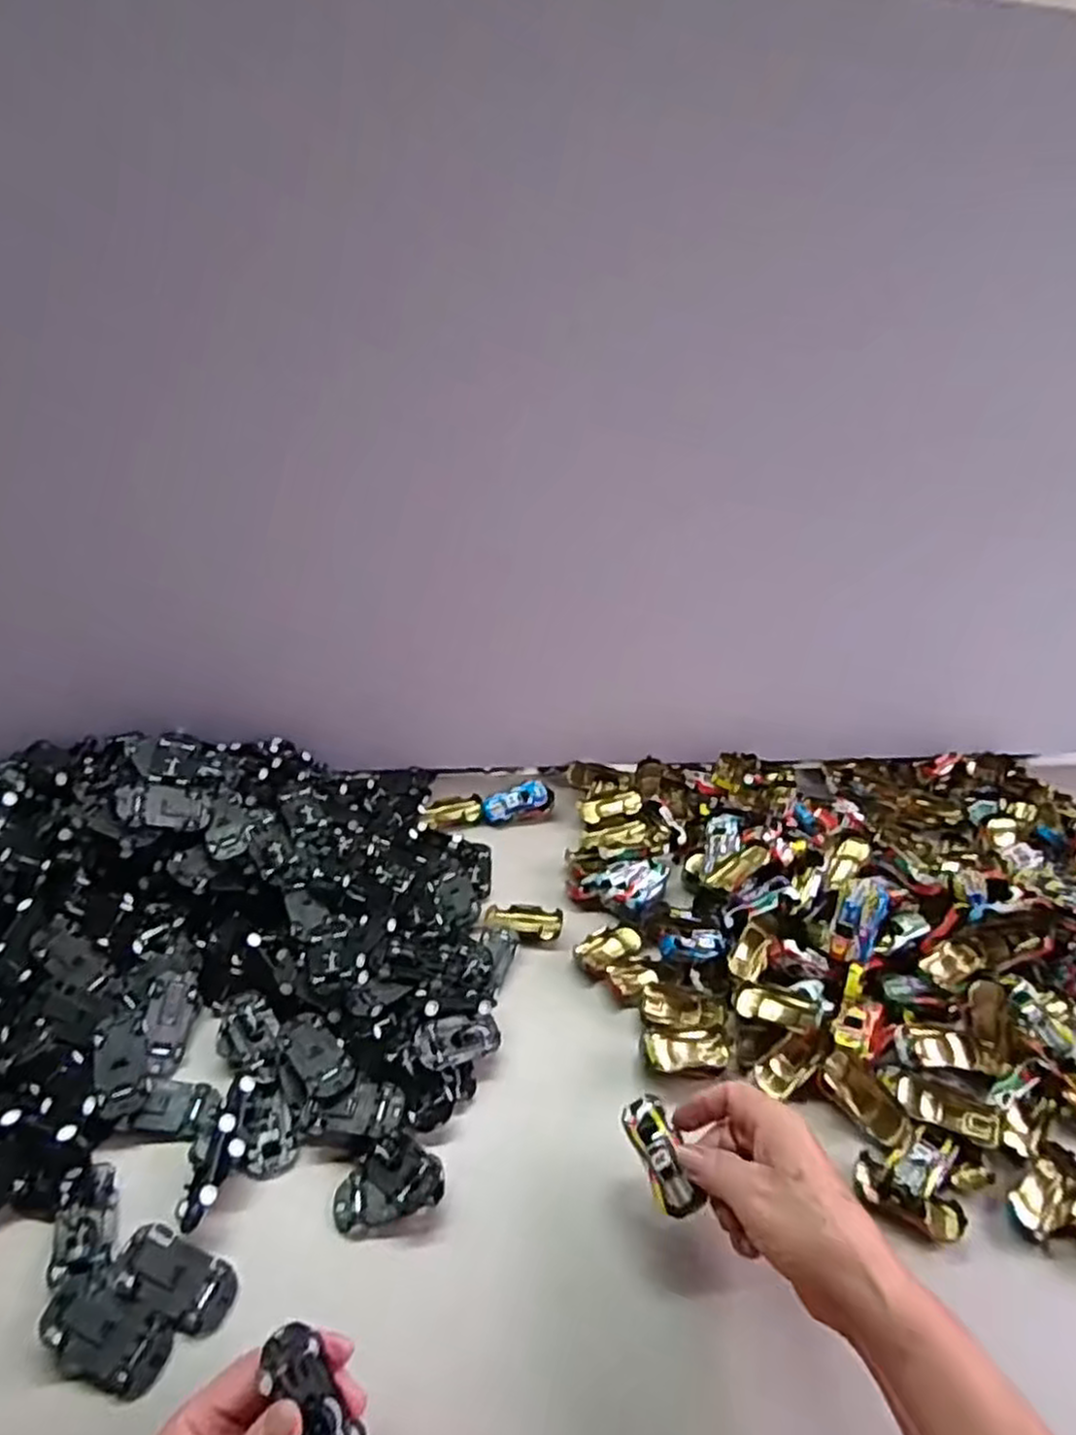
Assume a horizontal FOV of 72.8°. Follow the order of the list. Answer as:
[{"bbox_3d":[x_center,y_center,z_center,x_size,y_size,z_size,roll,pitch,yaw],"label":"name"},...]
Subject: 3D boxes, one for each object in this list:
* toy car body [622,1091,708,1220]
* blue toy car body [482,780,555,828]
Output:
[{"bbox_3d":[0.072,0.256,0.425,0.025,0.018,0.064,-25,51,-3],"label":"toy car body"},{"bbox_3d":[-0.018,0.085,0.710,0.068,0.023,0.029,-15,41,-26],"label":"blue toy car body"}]

